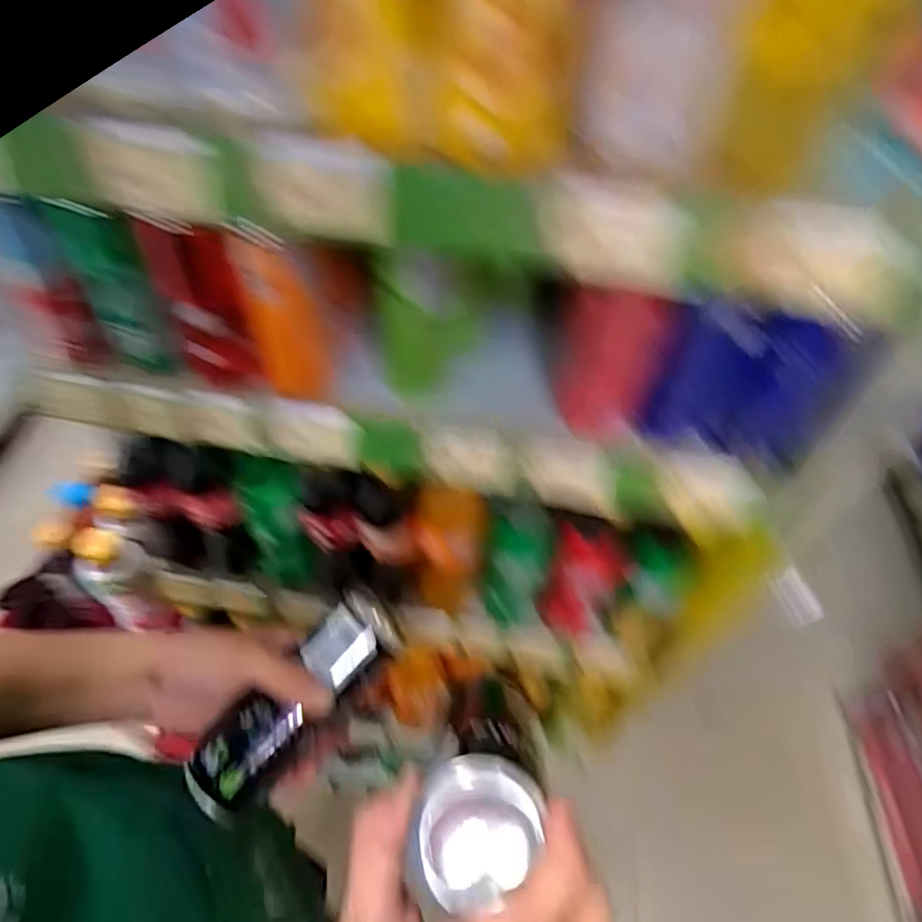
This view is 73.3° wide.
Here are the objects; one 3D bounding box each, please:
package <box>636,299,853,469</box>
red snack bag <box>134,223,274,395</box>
[{"bbox_3d":[0.189,-0.050,0.413,0.110,0.130,0.029,10,52,5],"label":"package"},{"bbox_3d":[-0.177,-0.102,0.435,0.060,0.131,0.015,5,52,1],"label":"red snack bag"}]

